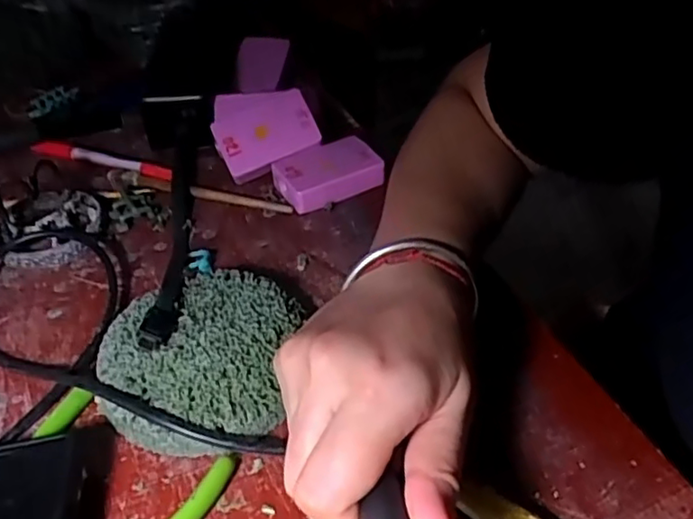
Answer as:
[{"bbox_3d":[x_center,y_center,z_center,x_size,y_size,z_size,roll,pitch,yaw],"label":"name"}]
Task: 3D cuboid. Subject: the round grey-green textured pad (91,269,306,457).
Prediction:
[{"bbox_3d":[-0.074,0.047,0.315,0.093,0.024,0.102,-2,42,2],"label":"round grey-green textured pad"}]

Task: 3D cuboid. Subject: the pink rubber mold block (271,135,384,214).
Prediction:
[{"bbox_3d":[-0.012,-0.060,0.430,0.067,0.023,0.040,-22,45,-20],"label":"pink rubber mold block"}]

